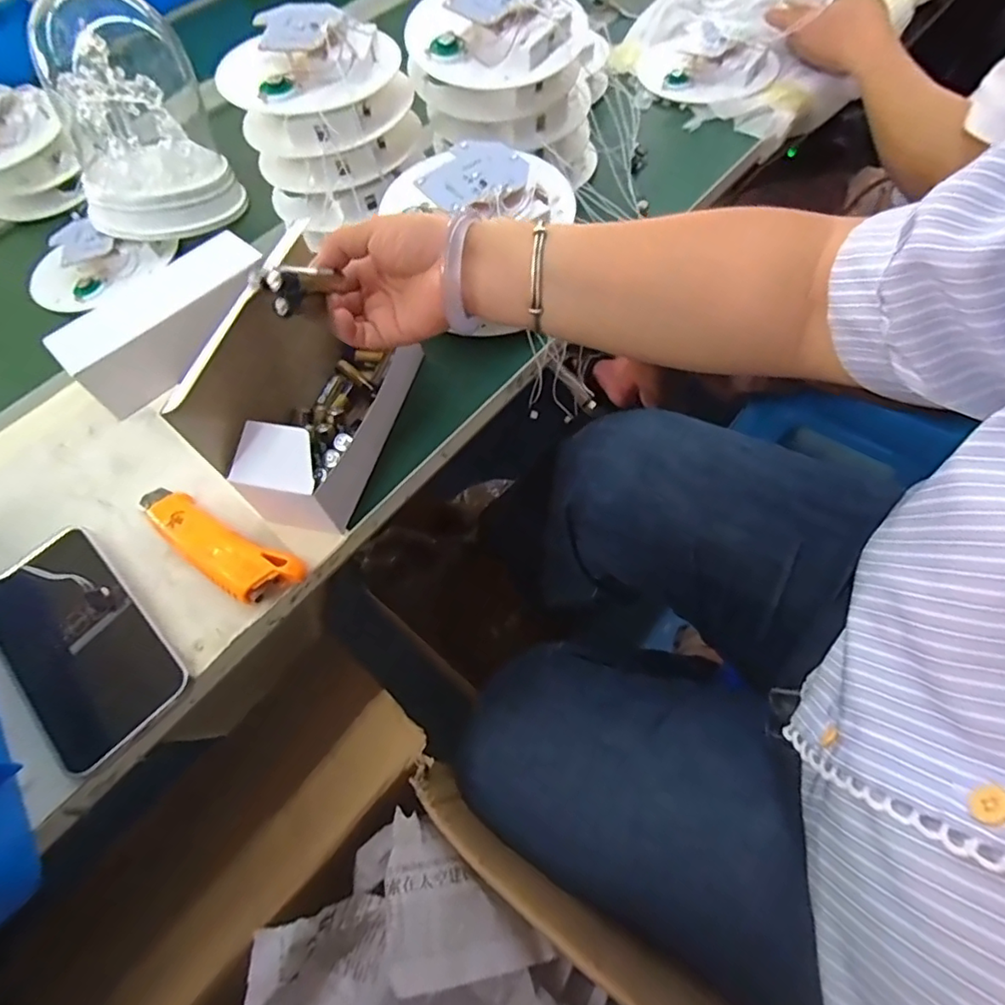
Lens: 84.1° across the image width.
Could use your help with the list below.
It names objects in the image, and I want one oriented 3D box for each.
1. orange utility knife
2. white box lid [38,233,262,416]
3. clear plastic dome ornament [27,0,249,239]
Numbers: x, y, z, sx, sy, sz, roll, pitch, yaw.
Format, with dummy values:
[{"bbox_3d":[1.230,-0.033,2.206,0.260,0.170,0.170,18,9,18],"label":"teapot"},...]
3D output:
[{"bbox_3d":[-0.198,0.023,0.376,0.148,0.023,0.040,28,66,21],"label":"orange utility knife"},{"bbox_3d":[-0.275,-0.154,0.469,0.077,0.048,0.173,38,70,25],"label":"white box lid"},{"bbox_3d":[-0.352,-0.364,0.520,0.140,0.184,0.131,-27,60,-9],"label":"clear plastic dome ornament"}]

